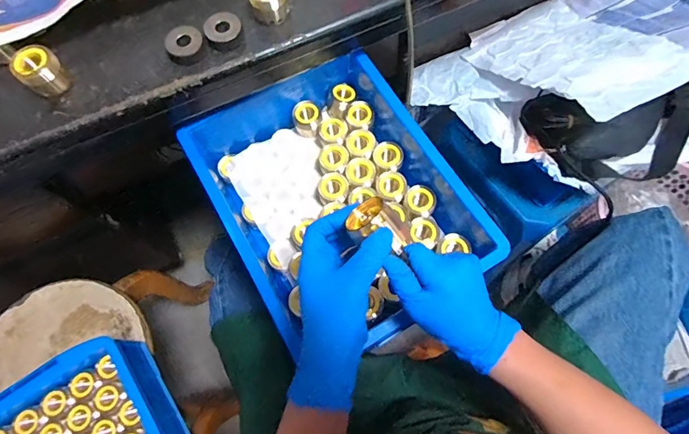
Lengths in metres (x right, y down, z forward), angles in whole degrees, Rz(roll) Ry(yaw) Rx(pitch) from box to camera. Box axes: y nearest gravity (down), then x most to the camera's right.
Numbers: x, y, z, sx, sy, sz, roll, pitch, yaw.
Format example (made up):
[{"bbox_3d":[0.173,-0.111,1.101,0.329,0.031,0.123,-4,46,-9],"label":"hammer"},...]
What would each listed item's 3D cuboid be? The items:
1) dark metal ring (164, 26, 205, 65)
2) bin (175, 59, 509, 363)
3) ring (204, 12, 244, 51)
[{"bbox_3d":[-0.174,-0.188,0.441,0.036,0.015,0.038,0,72,1],"label":"dark metal ring"},{"bbox_3d":[-0.017,-0.030,0.526,0.260,0.109,0.350,-30,74,-8],"label":"bin"},{"bbox_3d":[-0.133,-0.205,0.448,0.038,0.018,0.036,0,72,1],"label":"ring"}]

